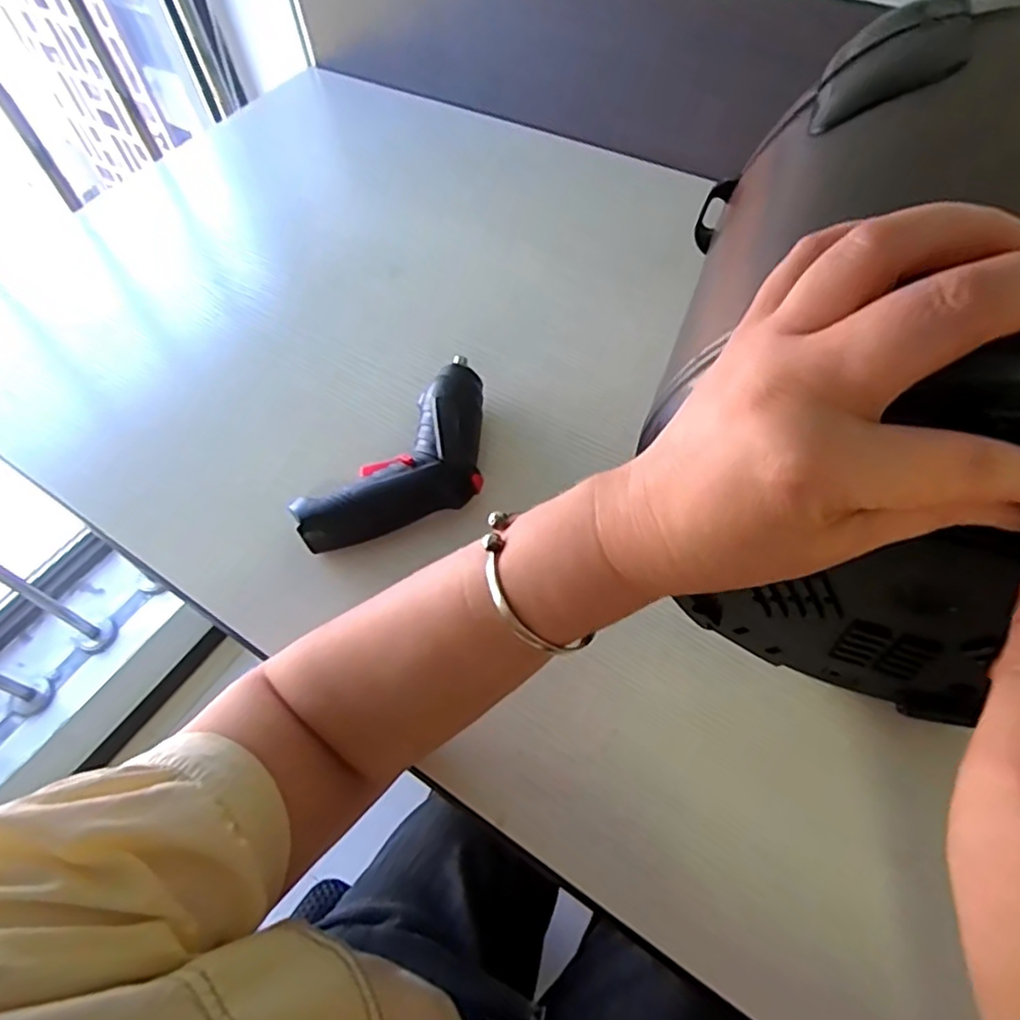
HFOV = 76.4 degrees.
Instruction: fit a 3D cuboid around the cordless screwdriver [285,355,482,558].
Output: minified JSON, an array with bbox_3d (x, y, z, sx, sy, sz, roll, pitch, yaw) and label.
[{"bbox_3d":[-0.062,-0.031,0.442,0.088,0.036,0.175,35,66,23],"label":"cordless screwdriver"}]

